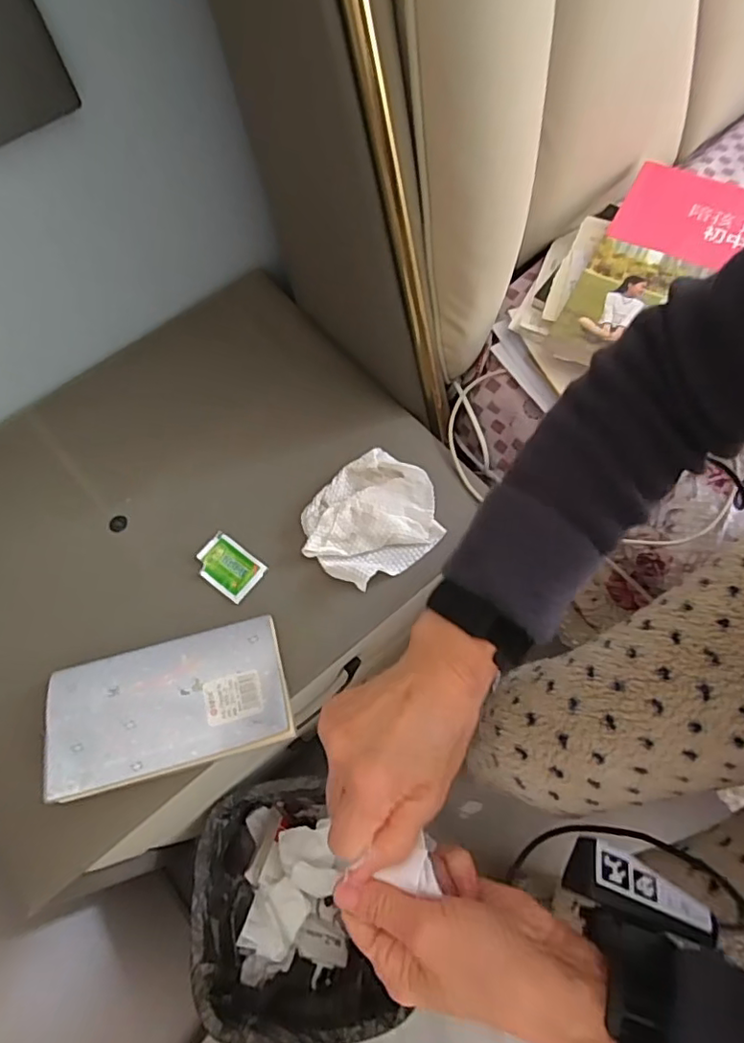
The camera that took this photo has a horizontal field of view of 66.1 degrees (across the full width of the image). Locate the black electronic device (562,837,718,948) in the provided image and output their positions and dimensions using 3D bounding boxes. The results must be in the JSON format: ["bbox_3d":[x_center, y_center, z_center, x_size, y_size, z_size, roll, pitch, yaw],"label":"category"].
[{"bbox_3d":[0.140,0.193,0.298,0.069,0.021,0.028,22,68,11],"label":"black electronic device"}]

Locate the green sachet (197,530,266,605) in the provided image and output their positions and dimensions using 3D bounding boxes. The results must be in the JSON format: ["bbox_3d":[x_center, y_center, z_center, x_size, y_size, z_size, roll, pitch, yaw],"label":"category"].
[{"bbox_3d":[-0.124,0.038,0.492,0.059,0.004,0.041,36,72,16],"label":"green sachet"}]

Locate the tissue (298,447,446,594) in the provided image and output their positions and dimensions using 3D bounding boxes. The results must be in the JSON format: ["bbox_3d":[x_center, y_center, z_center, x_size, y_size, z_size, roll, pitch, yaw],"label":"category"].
[{"bbox_3d":[0.001,-0.001,0.496,0.101,0.024,0.113,40,73,18],"label":"tissue"}]

